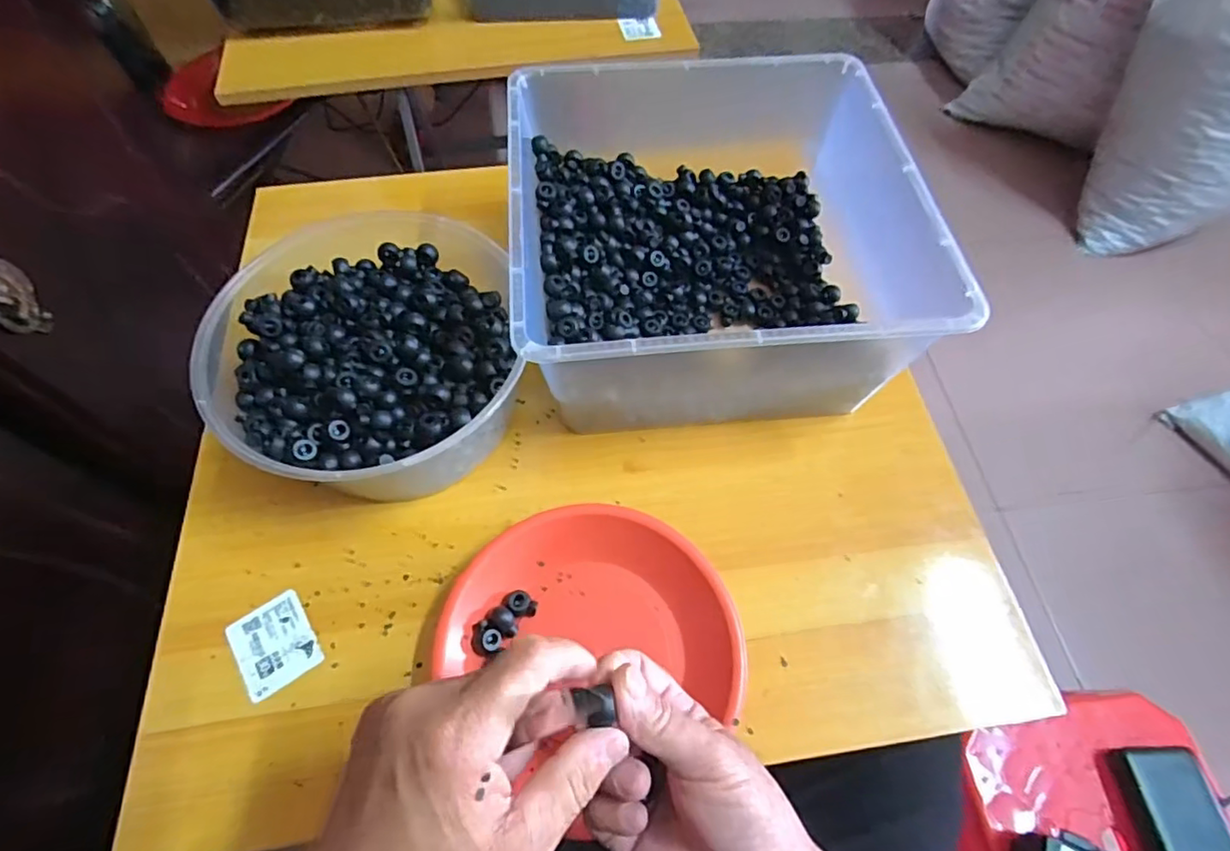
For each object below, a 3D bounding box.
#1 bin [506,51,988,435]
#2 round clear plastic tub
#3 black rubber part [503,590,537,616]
[{"bbox_3d":[0.072,-0.143,0.489,0.296,0.138,0.278,-4,61,-4],"label":"bin"},{"bbox_3d":[-0.182,-0.052,0.467,0.215,0.092,0.242,-7,61,-5],"label":"round clear plastic tub"},{"bbox_3d":[-0.066,0.125,0.417,0.021,0.010,0.016,34,65,17],"label":"black rubber part"}]

